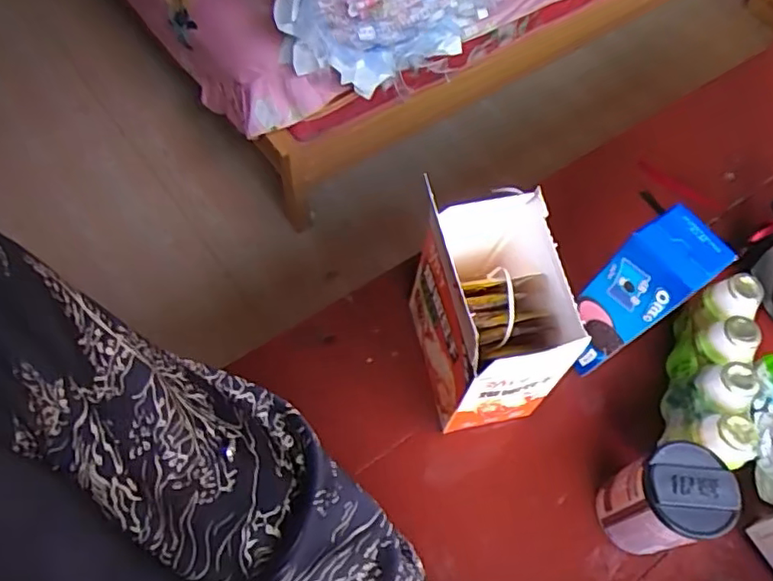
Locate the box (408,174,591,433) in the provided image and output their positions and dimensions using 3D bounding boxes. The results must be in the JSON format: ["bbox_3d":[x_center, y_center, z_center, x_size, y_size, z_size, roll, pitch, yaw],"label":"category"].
[{"bbox_3d":[0.086,0.024,0.489,0.102,0.170,0.135,-6,61,-7],"label":"box"}]

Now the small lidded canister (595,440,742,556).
[{"bbox_3d":[0.206,0.161,0.457,0.063,0.103,0.063,2,60,-3],"label":"small lidded canister"}]

